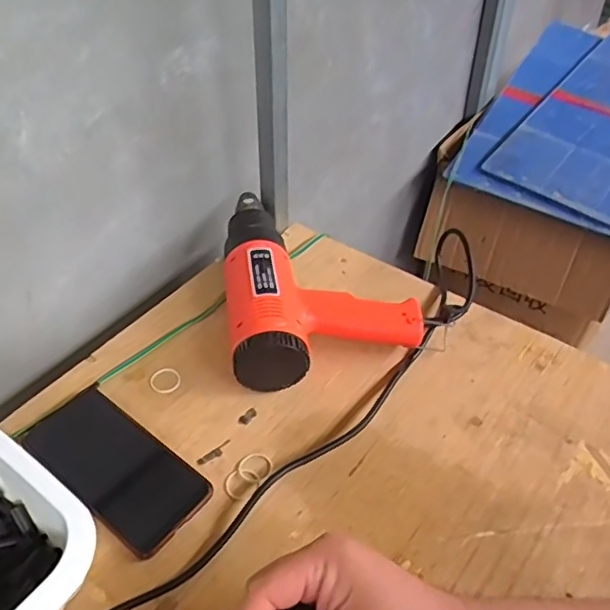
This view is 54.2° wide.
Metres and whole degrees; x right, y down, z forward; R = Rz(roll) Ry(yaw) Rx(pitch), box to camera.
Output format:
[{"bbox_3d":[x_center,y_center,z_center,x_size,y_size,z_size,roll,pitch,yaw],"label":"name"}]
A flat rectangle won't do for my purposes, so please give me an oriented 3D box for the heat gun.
[{"bbox_3d":[0.014,-0.035,0.642,0.190,0.073,0.280,-3,43,-4],"label":"heat gun"}]

